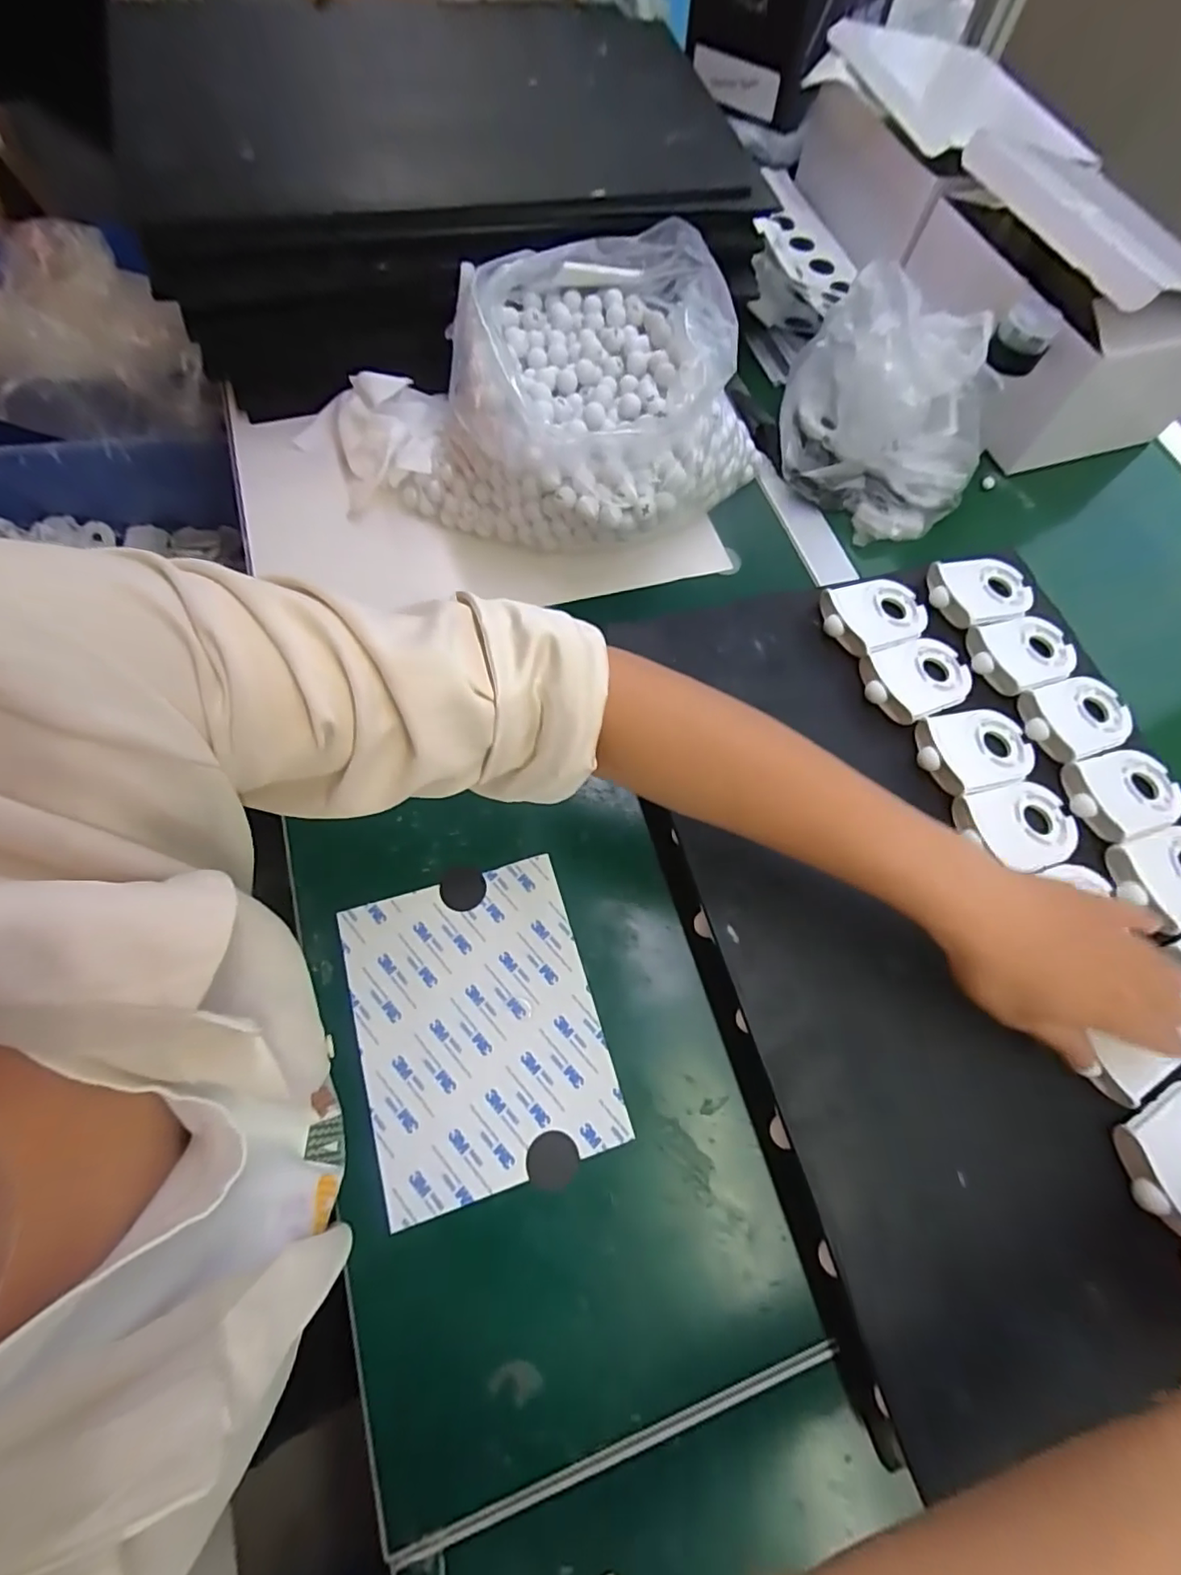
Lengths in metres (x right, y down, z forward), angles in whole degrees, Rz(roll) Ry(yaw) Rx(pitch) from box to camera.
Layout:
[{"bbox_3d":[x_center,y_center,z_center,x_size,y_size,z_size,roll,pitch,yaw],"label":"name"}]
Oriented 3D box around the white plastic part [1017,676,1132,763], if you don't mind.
[{"bbox_3d":[0.349,-0.051,0.424,0.086,0.017,0.056,-18,70,-12],"label":"white plastic part"}]

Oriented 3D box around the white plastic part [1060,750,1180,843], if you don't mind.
[{"bbox_3d":[0.367,0.003,0.407,0.088,0.018,0.056,-13,69,-10],"label":"white plastic part"}]

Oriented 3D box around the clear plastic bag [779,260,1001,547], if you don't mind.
[{"bbox_3d":[0.259,-0.322,0.504,0.167,0.121,0.155,39,69,10],"label":"clear plastic bag"}]

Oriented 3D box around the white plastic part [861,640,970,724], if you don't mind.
[{"bbox_3d":[0.236,-0.080,0.426,0.087,0.015,0.056,-22,71,-13],"label":"white plastic part"}]

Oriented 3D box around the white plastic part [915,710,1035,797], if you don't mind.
[{"bbox_3d":[0.265,-0.027,0.407,0.088,0.020,0.057,-14,70,-11],"label":"white plastic part"}]

